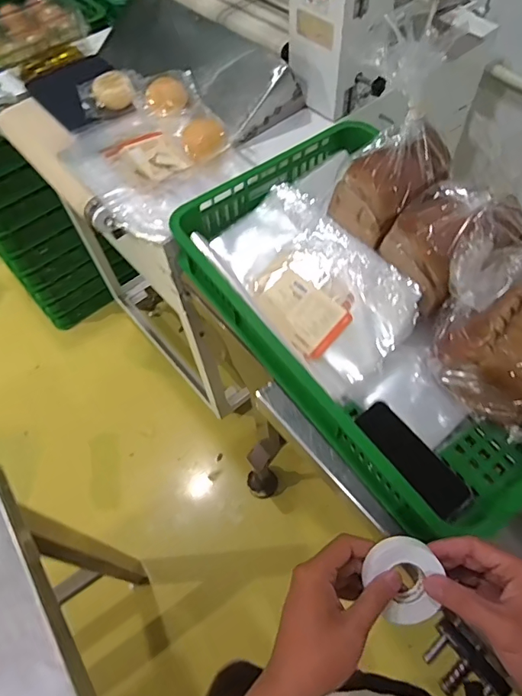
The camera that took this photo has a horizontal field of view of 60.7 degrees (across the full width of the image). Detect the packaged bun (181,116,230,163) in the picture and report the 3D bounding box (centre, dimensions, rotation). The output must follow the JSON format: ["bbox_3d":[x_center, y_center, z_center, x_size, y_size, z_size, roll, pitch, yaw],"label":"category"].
[{"bbox_3d":[-0.100,-0.374,0.801,0.079,0.035,0.075,-9,59,-2],"label":"packaged bun"}]

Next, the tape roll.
[{"bbox_3d":[0.118,0.191,0.367,0.054,0.027,0.063,-26,61,-12],"label":"tape roll"}]

